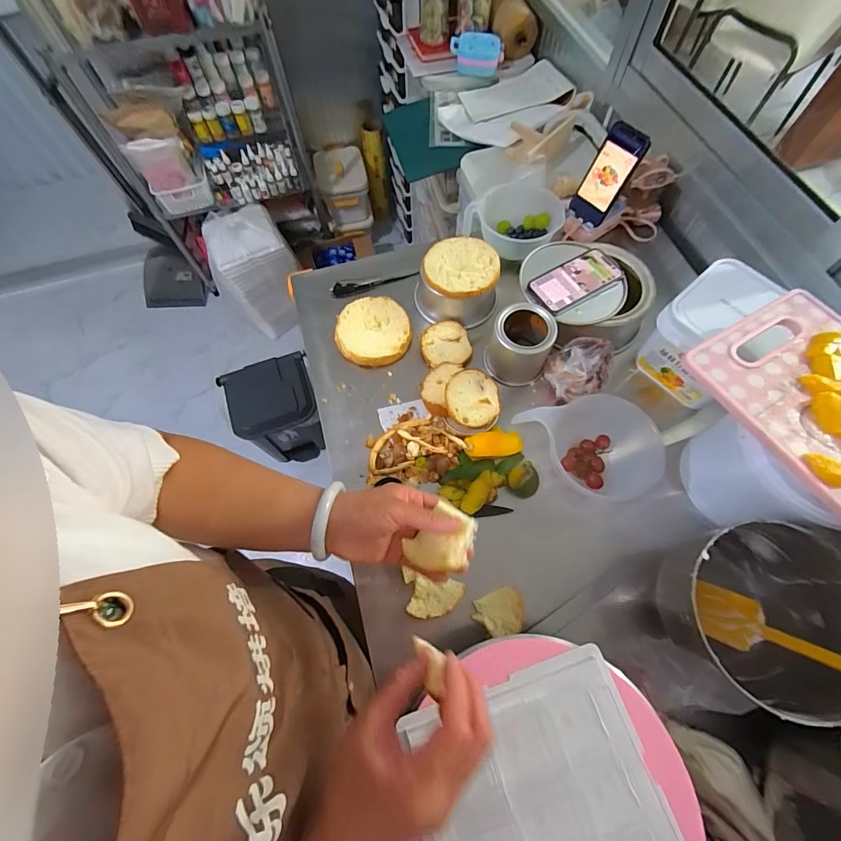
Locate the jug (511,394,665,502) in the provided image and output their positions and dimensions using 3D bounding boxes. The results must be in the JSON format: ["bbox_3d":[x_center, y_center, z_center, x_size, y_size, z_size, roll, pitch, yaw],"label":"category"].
[{"bbox_3d":[0.259,0.049,0.614,0.193,0.098,0.148,-6,67,-1],"label":"jug"}]

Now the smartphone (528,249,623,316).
[{"bbox_3d":[0.269,-0.243,0.693,0.157,0.009,0.078,-30,69,-11],"label":"smartphone"}]

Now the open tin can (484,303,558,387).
[{"bbox_3d":[0.170,-0.129,0.688,0.102,0.101,0.109,22,69,11],"label":"open tin can"}]

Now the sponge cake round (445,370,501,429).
[{"bbox_3d":[0.087,-0.037,0.658,0.091,0.013,0.093,4,78,-17],"label":"sponge cake round"}]

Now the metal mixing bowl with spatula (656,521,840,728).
[{"bbox_3d":[0.422,0.245,0.508,0.186,0.143,0.198,-1,67,1],"label":"metal mixing bowl with spatula"}]

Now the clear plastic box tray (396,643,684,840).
[{"bbox_3d":[0.123,0.381,0.367,0.221,0.037,0.247,-16,67,-5],"label":"clear plastic box tray"}]

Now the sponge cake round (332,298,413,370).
[{"bbox_3d":[-0.088,-0.164,0.742,0.135,0.026,0.134,-11,67,-3],"label":"sponge cake round"}]

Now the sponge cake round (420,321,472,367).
[{"bbox_3d":[0.046,-0.139,0.732,0.087,0.020,0.084,-1,67,1],"label":"sponge cake round"}]

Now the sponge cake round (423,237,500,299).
[{"bbox_3d":[0.077,-0.273,0.711,0.125,0.018,0.131,-1,67,1],"label":"sponge cake round"}]

